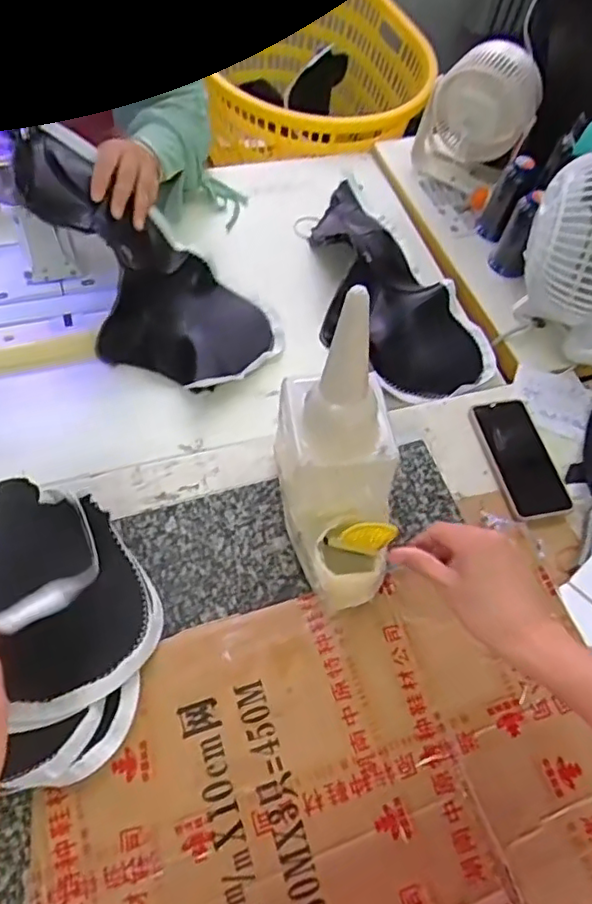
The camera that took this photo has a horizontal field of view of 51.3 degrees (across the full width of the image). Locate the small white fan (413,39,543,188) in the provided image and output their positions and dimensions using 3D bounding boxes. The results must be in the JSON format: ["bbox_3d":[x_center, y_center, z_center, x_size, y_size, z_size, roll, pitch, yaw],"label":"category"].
[{"bbox_3d":[0.281,-0.521,0.944,0.161,0.192,0.108,26,60,12],"label":"small white fan"}]

